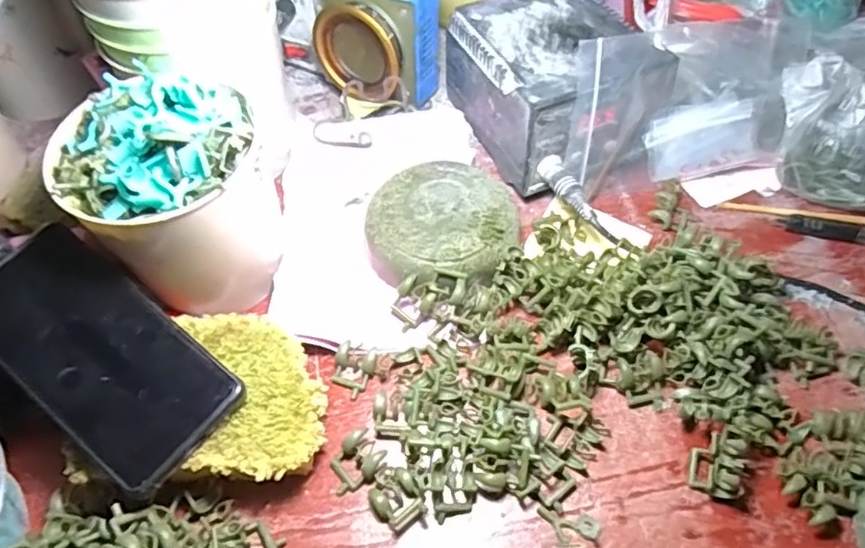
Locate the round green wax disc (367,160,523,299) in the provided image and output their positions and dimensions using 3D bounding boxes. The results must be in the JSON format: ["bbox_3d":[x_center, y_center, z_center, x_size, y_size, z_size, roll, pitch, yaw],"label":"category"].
[{"bbox_3d":[0.008,-0.031,0.423,0.097,0.033,0.094,-1,55,1],"label":"round green wax disc"}]

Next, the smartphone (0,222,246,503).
[{"bbox_3d":[-0.186,0.040,0.338,0.163,0.009,0.076,37,66,13],"label":"smartphone"}]

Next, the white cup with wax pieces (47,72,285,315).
[{"bbox_3d":[-0.149,-0.041,0.371,0.107,0.145,0.097,-36,62,-21],"label":"white cup with wax pieces"}]

